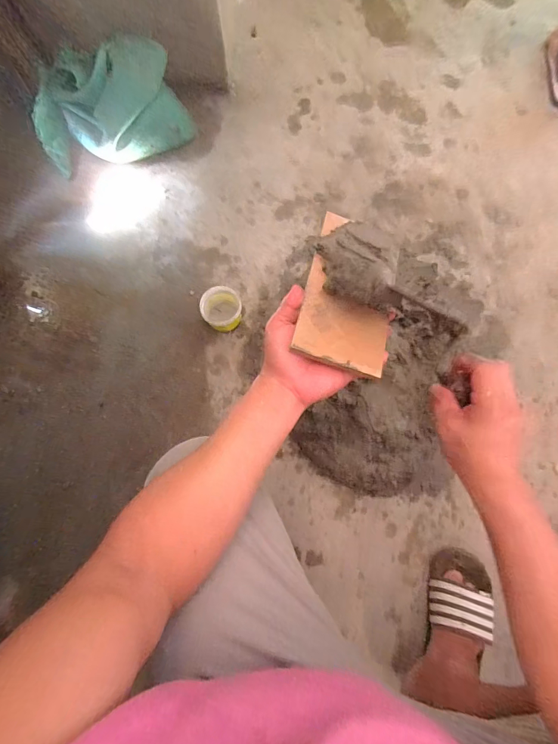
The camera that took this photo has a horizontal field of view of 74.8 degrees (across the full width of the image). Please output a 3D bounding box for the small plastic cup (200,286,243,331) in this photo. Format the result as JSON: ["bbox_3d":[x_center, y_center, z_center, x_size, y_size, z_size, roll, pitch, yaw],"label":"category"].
[{"bbox_3d":[-0.115,-0.127,0.741,0.078,0.058,0.080,0,77,1],"label":"small plastic cup"}]

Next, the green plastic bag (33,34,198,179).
[{"bbox_3d":[-0.368,-0.556,0.778,0.296,0.183,0.196,-44,81,-8],"label":"green plastic bag"}]

